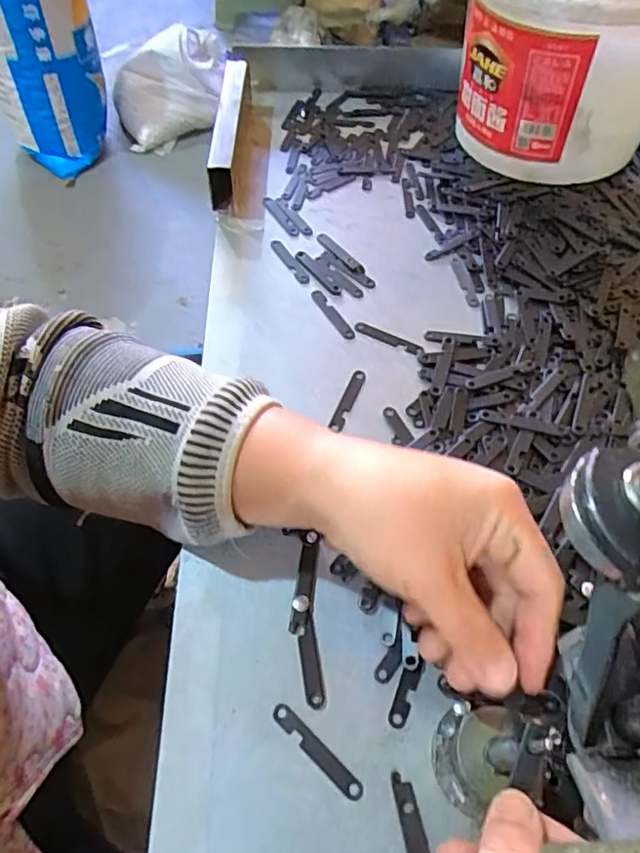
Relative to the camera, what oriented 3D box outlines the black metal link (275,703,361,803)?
[{"bbox_3d":[-0.002,0.148,0.268,0.052,0.004,0.009,38,63,20],"label":"black metal link"}]

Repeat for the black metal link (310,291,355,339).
[{"bbox_3d":[0.009,-0.081,0.421,0.008,0.004,0.051,-26,61,-19],"label":"black metal link"}]

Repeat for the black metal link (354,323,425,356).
[{"bbox_3d":[0.048,-0.061,0.409,0.051,0.004,0.009,24,58,12],"label":"black metal link"}]

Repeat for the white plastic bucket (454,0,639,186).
[{"bbox_3d":[0.202,-0.314,0.479,0.179,0.157,0.190,30,61,18],"label":"white plastic bucket"}]

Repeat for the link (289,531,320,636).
[{"bbox_3d":[-0.008,0.083,0.310,0.010,0.005,0.052,9,56,3],"label":"link"}]

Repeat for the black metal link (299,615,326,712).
[{"bbox_3d":[-0.004,0.117,0.289,0.010,0.004,0.041,-7,57,-8],"label":"black metal link"}]

